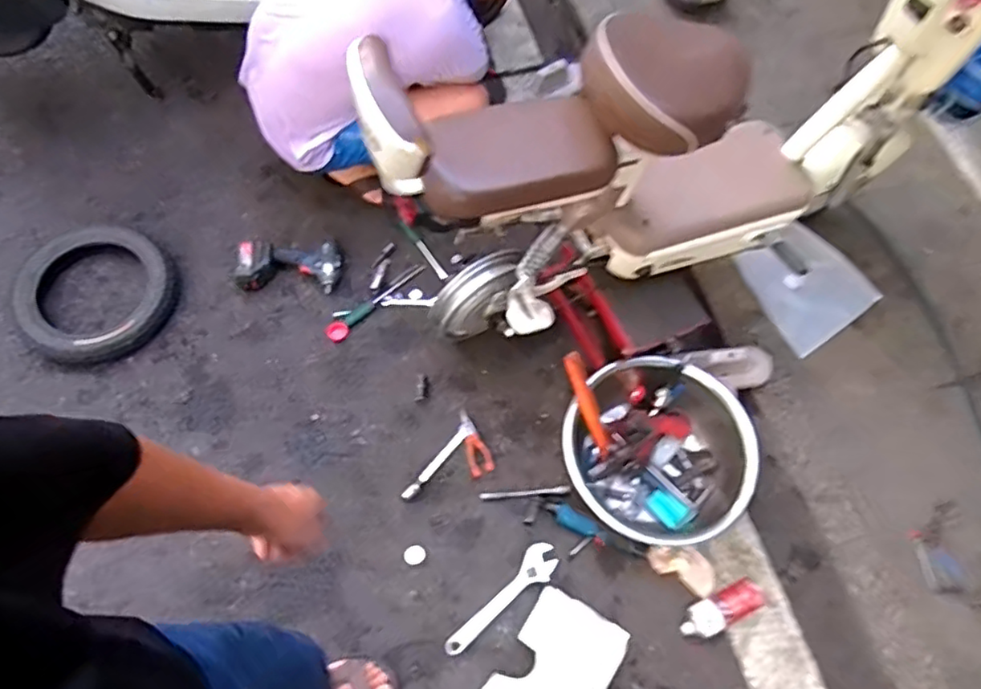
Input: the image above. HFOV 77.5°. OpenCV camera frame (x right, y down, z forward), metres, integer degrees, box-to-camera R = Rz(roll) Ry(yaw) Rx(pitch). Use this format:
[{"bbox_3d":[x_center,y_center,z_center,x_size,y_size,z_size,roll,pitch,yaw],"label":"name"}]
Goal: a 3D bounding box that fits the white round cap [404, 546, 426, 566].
[{"bbox_3d":[-0.164,0.456,1.323,0.046,0.006,0.036,-13,67,-11],"label":"white round cap"}]

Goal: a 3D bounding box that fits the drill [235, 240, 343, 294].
[{"bbox_3d":[-0.500,-0.196,1.527,0.242,0.077,0.113,1,65,-5],"label":"drill"}]

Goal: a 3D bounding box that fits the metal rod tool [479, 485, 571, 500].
[{"bbox_3d":[0.079,0.337,1.391,0.203,0.016,0.018,-2,65,-6],"label":"metal rod tool"}]

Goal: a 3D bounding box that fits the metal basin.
[{"bbox_3d":[0.375,0.233,1.377,0.393,0.132,0.376,2,65,-5],"label":"metal basin"}]

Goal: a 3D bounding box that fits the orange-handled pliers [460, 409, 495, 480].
[{"bbox_3d":[-0.036,0.232,1.434,0.058,0.010,0.154,-14,67,-12],"label":"orange-handled pliers"}]

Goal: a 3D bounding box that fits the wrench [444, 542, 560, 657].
[{"bbox_3d":[0.032,0.549,1.304,0.070,0.011,0.298,42,68,13],"label":"wrench"}]

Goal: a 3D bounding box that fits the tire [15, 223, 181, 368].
[{"bbox_3d":[-0.938,-0.123,1.465,0.326,0.089,0.336,2,65,-5],"label":"tire"}]

